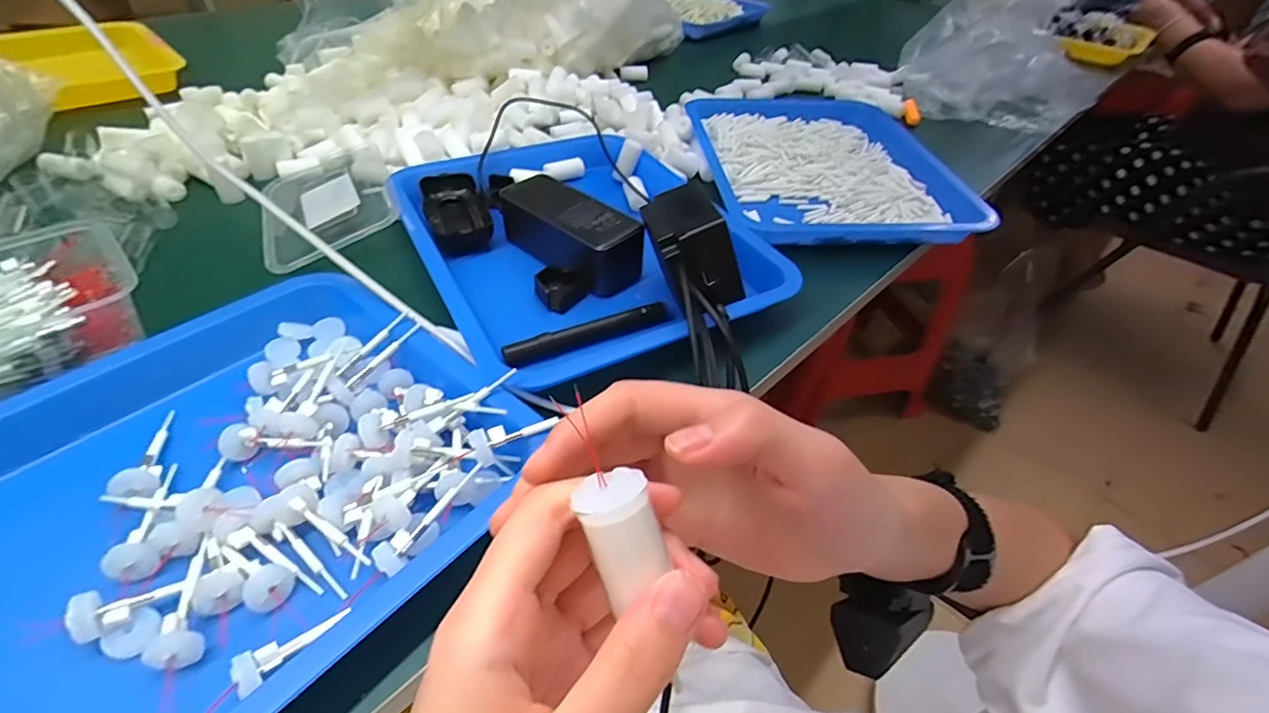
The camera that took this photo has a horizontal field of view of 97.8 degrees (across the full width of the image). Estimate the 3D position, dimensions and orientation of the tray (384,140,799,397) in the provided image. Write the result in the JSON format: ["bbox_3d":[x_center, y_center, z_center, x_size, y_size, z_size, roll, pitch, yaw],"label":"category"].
[{"bbox_3d":[-0.043,-0.116,0.465,0.263,0.090,0.376,-17,48,-21],"label":"tray"}]

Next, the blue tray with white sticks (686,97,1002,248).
[{"bbox_3d":[0.206,-0.225,0.631,0.265,0.028,0.344,-2,44,-7],"label":"blue tray with white sticks"}]

